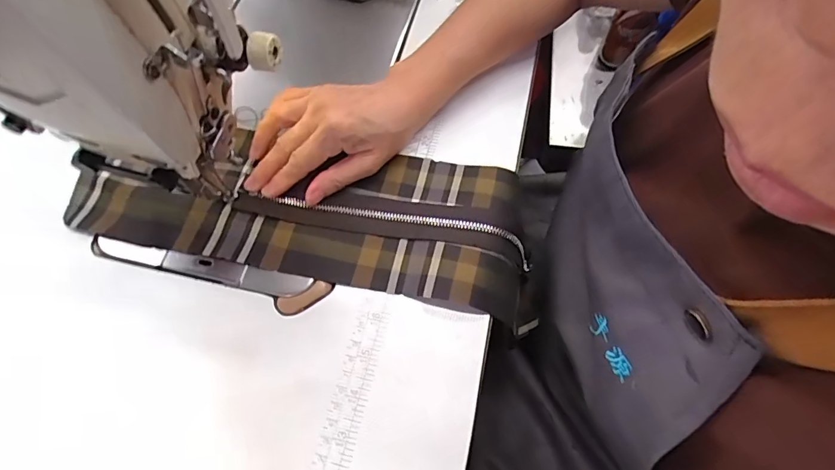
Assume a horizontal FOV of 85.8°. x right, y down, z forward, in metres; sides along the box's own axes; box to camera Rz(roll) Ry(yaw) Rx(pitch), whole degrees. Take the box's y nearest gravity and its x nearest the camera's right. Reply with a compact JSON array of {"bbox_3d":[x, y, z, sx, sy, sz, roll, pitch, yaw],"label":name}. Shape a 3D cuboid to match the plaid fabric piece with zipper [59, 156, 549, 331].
[{"bbox_3d":[-0.094,-0.009,0.342,0.349,0.019,0.120,4,64,4],"label":"plaid fabric piece with zipper"}]

